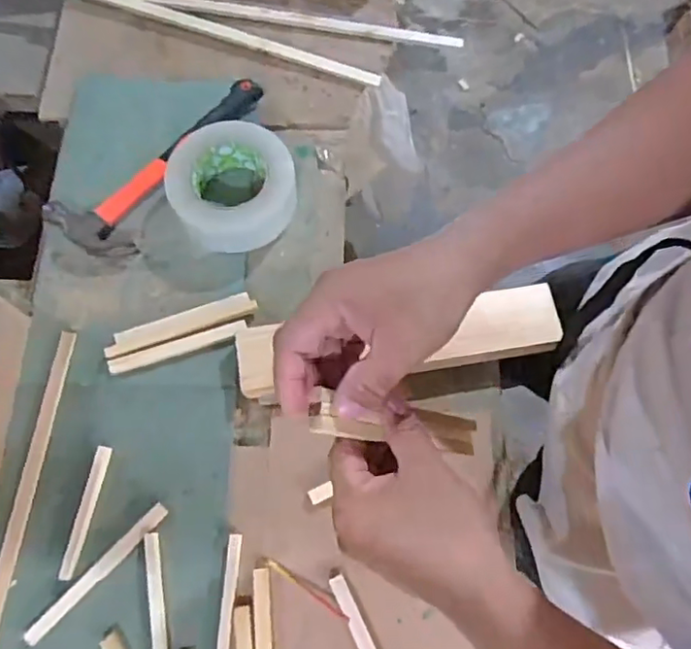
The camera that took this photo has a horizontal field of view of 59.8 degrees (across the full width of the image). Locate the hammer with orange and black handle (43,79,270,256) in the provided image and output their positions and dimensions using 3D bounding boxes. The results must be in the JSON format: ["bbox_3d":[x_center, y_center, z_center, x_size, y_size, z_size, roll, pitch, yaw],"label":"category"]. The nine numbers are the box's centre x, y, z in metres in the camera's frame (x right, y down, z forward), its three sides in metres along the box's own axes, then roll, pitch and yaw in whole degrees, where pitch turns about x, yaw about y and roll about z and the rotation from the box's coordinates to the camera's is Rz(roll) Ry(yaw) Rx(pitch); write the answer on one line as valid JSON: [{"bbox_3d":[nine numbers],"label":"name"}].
[{"bbox_3d":[-0.202,-0.186,0.669,0.103,0.027,0.271,35,72,12],"label":"hammer with orange and black handle"}]

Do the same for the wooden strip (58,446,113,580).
[{"bbox_3d":[-0.233,0.167,0.540,0.014,0.004,0.114,10,69,3],"label":"wooden strip"}]

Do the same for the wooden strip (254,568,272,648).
[{"bbox_3d":[-0.070,0.265,0.510,0.014,0.005,0.107,-5,69,-3],"label":"wooden strip"}]

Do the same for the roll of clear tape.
[{"bbox_3d":[-0.117,-0.146,0.633,0.124,0.065,0.125,0,68,-1],"label":"roll of clear tape"}]

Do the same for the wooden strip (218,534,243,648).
[{"bbox_3d":[-0.102,0.252,0.515,0.011,0.008,0.136,3,68,0],"label":"wooden strip"}]

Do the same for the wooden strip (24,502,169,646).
[{"bbox_3d":[-0.215,0.215,0.524,0.013,0.004,0.147,42,74,14],"label":"wooden strip"}]

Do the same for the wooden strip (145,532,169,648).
[{"bbox_3d":[-0.160,0.248,0.511,0.013,0.009,0.135,-11,69,-5],"label":"wooden strip"}]

